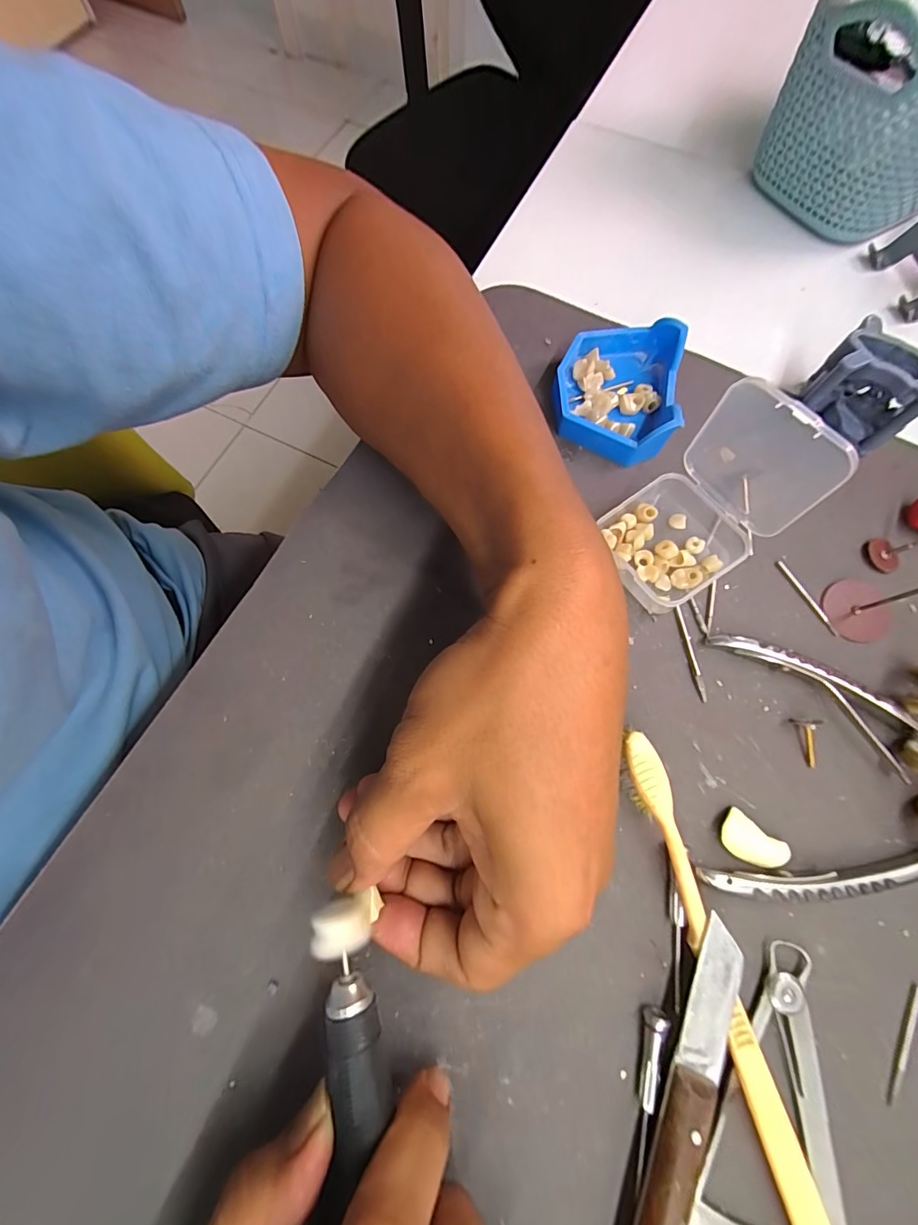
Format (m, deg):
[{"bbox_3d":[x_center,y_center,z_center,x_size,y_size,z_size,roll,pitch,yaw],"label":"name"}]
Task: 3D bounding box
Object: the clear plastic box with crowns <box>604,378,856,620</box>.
[{"bbox_3d":[0.132,-0.062,0.228,0.133,0.029,0.067,-36,76,-10],"label":"clear plastic box with crowns"}]

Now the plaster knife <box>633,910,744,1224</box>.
[{"bbox_3d":[0.074,0.188,0.156,0.016,0.016,0.148,22,75,7],"label":"plaster knife"}]

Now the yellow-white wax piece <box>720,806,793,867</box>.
[{"bbox_3d":[0.123,0.096,0.188,0.026,0.004,0.015,35,77,10],"label":"yellow-white wax piece"}]

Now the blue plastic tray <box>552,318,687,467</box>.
[{"bbox_3d":[0.087,-0.123,0.250,0.065,0.024,0.080,12,74,4],"label":"blue plastic tray"}]

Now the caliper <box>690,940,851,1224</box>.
[{"bbox_3d":[0.110,0.178,0.167,0.053,0.006,0.096,3,73,2],"label":"caliper"}]

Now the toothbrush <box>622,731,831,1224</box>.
[{"bbox_3d":[0.099,0.138,0.171,0.014,0.017,0.183,-16,74,-4],"label":"toothbrush"}]

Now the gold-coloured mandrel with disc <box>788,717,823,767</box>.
[{"bbox_3d":[0.156,0.058,0.202,0.007,0.009,0.021,-7,88,-1],"label":"gold-coloured mandrel with disc"}]

